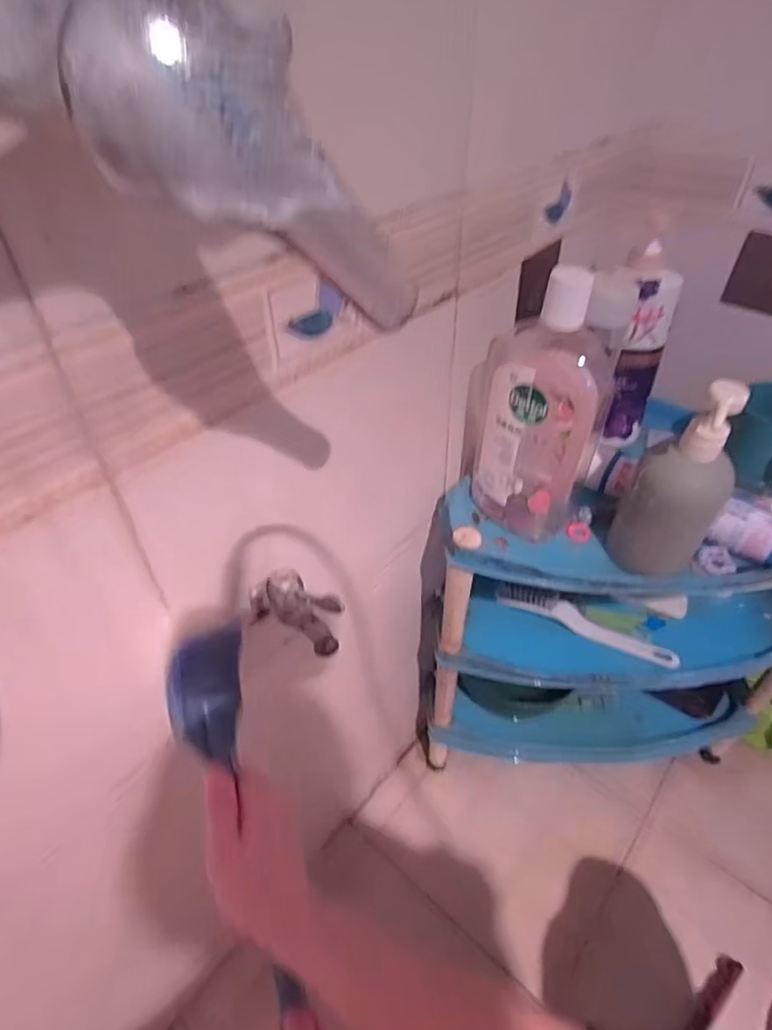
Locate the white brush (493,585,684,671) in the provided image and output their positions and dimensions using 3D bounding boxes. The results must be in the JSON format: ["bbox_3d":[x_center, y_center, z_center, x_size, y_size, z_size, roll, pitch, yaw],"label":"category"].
[{"bbox_3d":[0.252,0.131,0.712,0.222,0.039,0.026,19,47,21],"label":"white brush"}]

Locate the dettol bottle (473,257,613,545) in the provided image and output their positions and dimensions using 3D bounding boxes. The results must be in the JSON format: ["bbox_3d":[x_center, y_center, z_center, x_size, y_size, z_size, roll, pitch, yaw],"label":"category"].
[{"bbox_3d":[0.138,-0.082,0.519,0.106,0.246,0.054,8,44,10],"label":"dettol bottle"}]

